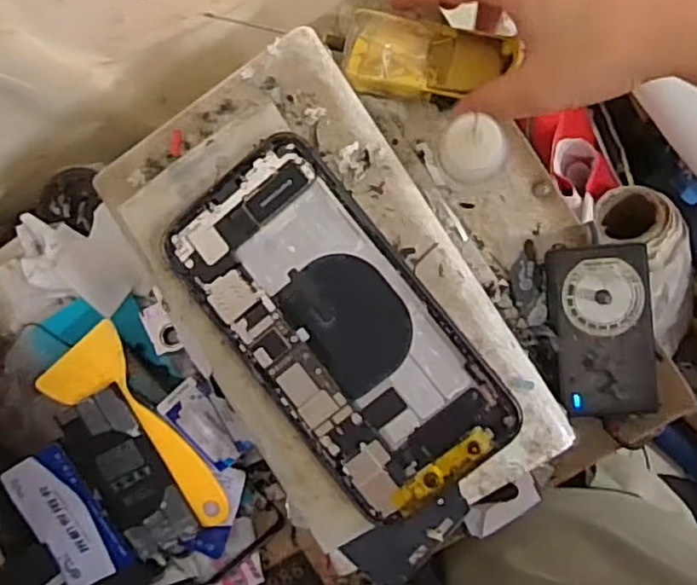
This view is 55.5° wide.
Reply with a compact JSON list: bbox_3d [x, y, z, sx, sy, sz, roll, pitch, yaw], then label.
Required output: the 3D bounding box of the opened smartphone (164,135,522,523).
[{"bbox_3d":[-0.004,0.014,0.263,0.073,0.007,0.149,-40,86,7],"label":"opened smartphone"}]

